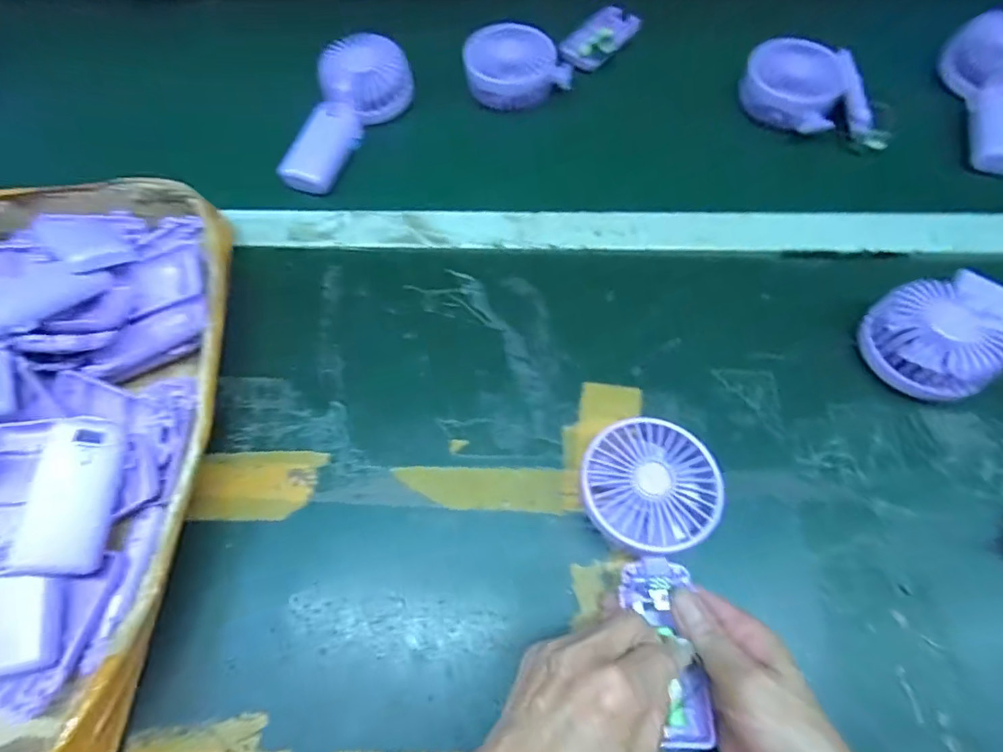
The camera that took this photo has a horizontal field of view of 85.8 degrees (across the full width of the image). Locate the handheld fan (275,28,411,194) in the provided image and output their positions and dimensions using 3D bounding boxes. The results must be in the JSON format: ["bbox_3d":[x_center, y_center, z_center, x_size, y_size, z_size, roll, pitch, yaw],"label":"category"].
[{"bbox_3d":[-0.148,-0.253,0.517,0.076,0.040,0.175,15,65,9],"label":"handheld fan"}]

